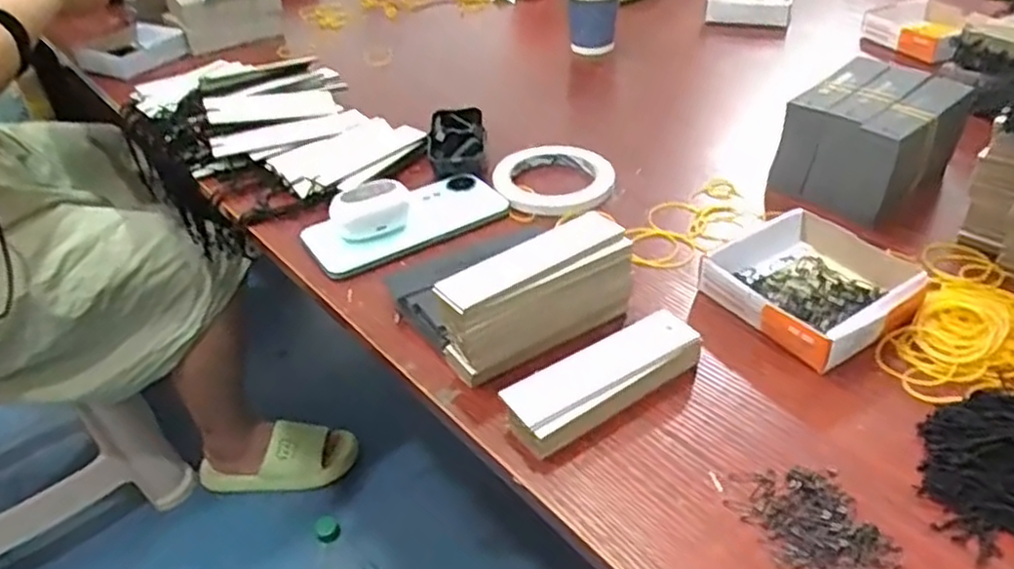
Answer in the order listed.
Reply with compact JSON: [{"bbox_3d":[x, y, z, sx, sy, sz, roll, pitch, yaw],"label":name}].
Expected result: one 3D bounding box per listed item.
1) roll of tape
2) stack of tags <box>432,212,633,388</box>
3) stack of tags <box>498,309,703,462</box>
[{"bbox_3d":[0.042,-0.094,0.644,0.098,0.020,0.100,-4,37,3],"label":"roll of tape"},{"bbox_3d":[0.019,0.008,0.463,0.128,0.074,0.040,-23,40,-21],"label":"stack of tags"},{"bbox_3d":[0.058,0.056,0.431,0.123,0.028,0.035,-26,42,-24],"label":"stack of tags"}]

